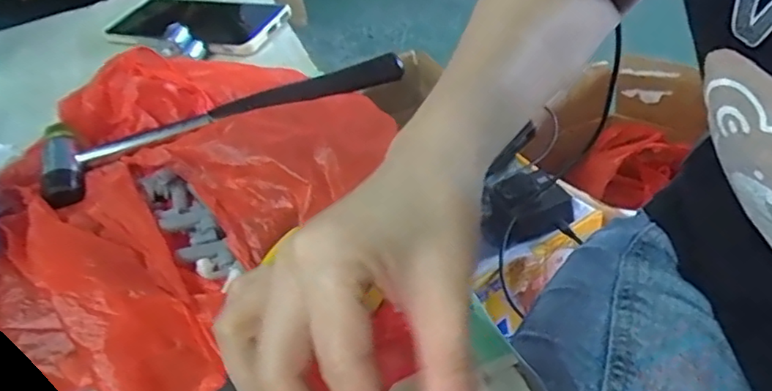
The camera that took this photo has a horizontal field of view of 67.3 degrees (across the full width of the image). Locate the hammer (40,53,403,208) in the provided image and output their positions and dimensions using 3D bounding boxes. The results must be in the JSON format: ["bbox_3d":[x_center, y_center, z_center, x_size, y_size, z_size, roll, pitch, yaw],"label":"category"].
[{"bbox_3d":[-0.102,-0.051,0.378,0.235,0.034,0.058,-19,43,-9],"label":"hammer"}]

